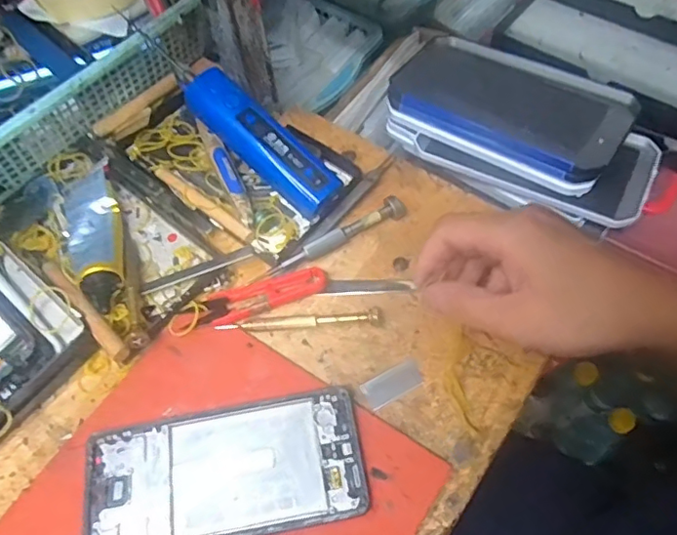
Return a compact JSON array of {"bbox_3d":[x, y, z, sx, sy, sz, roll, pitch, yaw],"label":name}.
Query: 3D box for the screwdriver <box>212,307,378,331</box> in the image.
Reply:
[{"bbox_3d":[-0.026,0.036,0.376,0.109,0.011,0.012,-5,60,0],"label":"screwdriver"}]

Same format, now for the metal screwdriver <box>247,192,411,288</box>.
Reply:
[{"bbox_3d":[-0.006,-0.016,0.398,0.122,0.017,0.016,-30,63,-13],"label":"metal screwdriver"}]

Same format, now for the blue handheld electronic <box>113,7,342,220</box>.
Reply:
[{"bbox_3d":[-0.073,-0.108,0.413,0.177,0.028,0.031,43,69,2],"label":"blue handheld electronic"}]

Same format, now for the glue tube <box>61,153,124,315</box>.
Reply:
[{"bbox_3d":[-0.179,-0.024,0.408,0.042,0.031,0.125,-21,62,-9],"label":"glue tube"}]

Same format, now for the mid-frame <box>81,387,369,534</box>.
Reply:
[{"bbox_3d":[-0.067,0.121,0.328,0.160,0.009,0.072,-10,60,-3],"label":"mid-frame"}]

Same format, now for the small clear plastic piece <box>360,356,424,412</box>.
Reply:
[{"bbox_3d":[0.034,0.074,0.354,0.039,0.004,0.019,-27,63,-12],"label":"small clear plastic piece"}]

